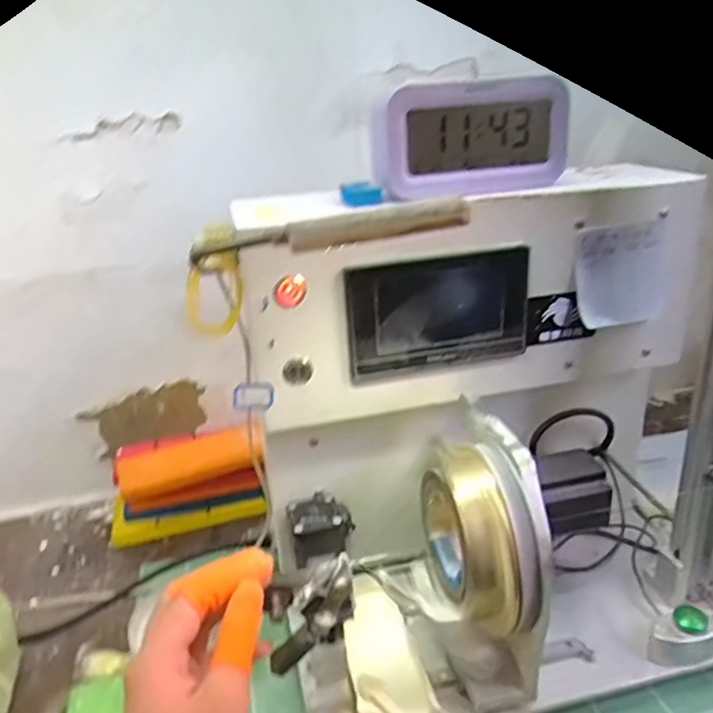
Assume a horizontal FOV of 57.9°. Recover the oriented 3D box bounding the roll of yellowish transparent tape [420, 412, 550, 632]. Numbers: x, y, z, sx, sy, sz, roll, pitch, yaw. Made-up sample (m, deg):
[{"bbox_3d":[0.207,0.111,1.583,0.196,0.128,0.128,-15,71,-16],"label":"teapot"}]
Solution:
[{"bbox_3d":[0.080,0.105,0.417,0.058,0.096,0.109,-8,24,-9],"label":"roll of yellowish transparent tape"}]

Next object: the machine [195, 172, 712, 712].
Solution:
[{"bbox_3d":[0.107,0.066,0.470,0.341,0.327,0.209,-10,24,-15],"label":"machine"}]

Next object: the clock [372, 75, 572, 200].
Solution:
[{"bbox_3d":[0.084,-0.153,0.451,0.137,0.074,0.044,-5,24,-4],"label":"clock"}]

